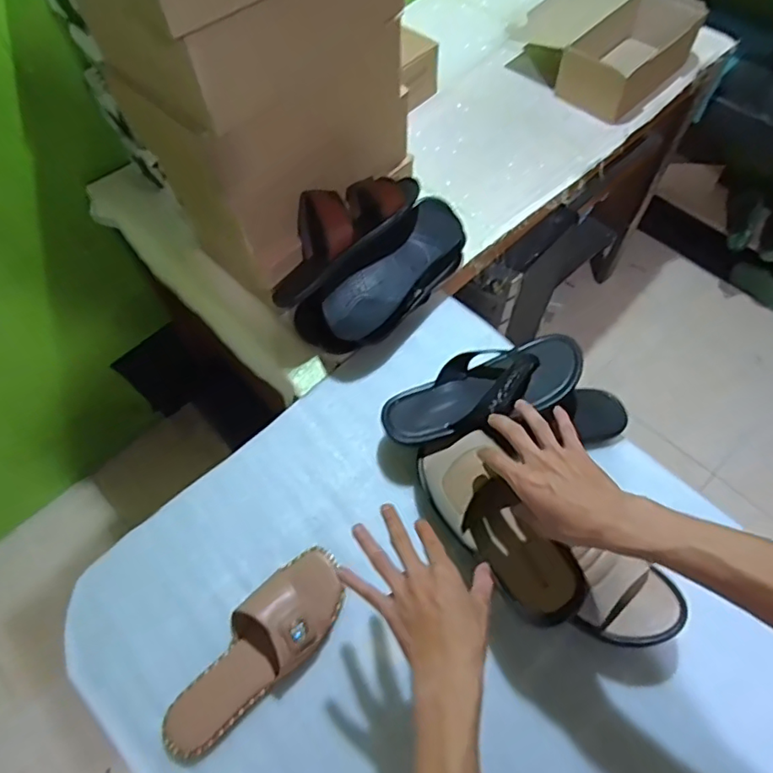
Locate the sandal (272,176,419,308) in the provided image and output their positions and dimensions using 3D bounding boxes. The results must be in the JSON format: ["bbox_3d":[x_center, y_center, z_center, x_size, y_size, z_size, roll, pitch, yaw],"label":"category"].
[{"bbox_3d":[-0.065,-0.226,0.781,0.266,0.101,0.100,-40,67,-19],"label":"sandal"}]

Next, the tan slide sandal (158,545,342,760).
[{"bbox_3d":[-0.140,0.288,0.605,0.088,0.054,0.248,37,67,20],"label":"tan slide sandal"}]

